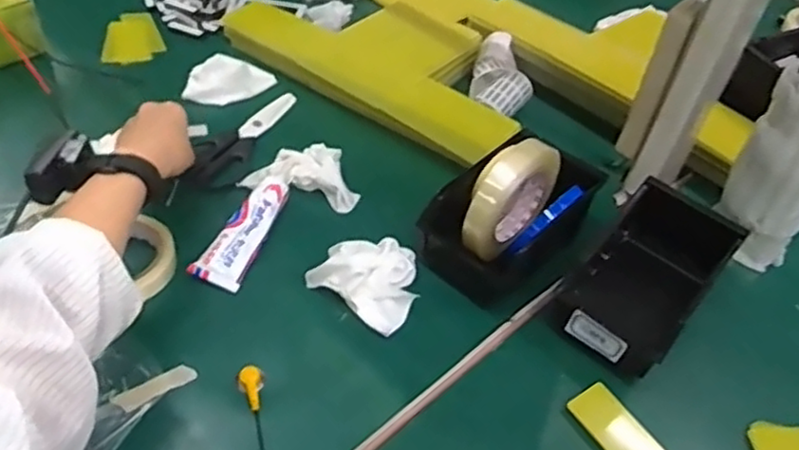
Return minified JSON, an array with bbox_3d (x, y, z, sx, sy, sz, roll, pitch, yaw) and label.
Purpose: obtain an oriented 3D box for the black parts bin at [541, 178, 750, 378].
[{"bbox_3d":[0.223,0.044,0.612,0.105,0.065,0.184,35,55,23],"label":"black parts bin"}]

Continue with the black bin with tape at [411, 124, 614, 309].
[{"bbox_3d":[0.108,-0.024,0.629,0.162,0.114,0.105,-31,58,-28],"label":"black bin with tape"}]

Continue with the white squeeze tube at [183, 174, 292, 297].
[{"bbox_3d":[-0.149,0.003,0.655,0.046,0.017,0.136,16,49,9],"label":"white squeeze tube"}]

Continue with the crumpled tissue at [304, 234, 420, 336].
[{"bbox_3d":[-0.023,0.044,0.619,0.097,0.031,0.084,31,53,21],"label":"crumpled tissue"}]

